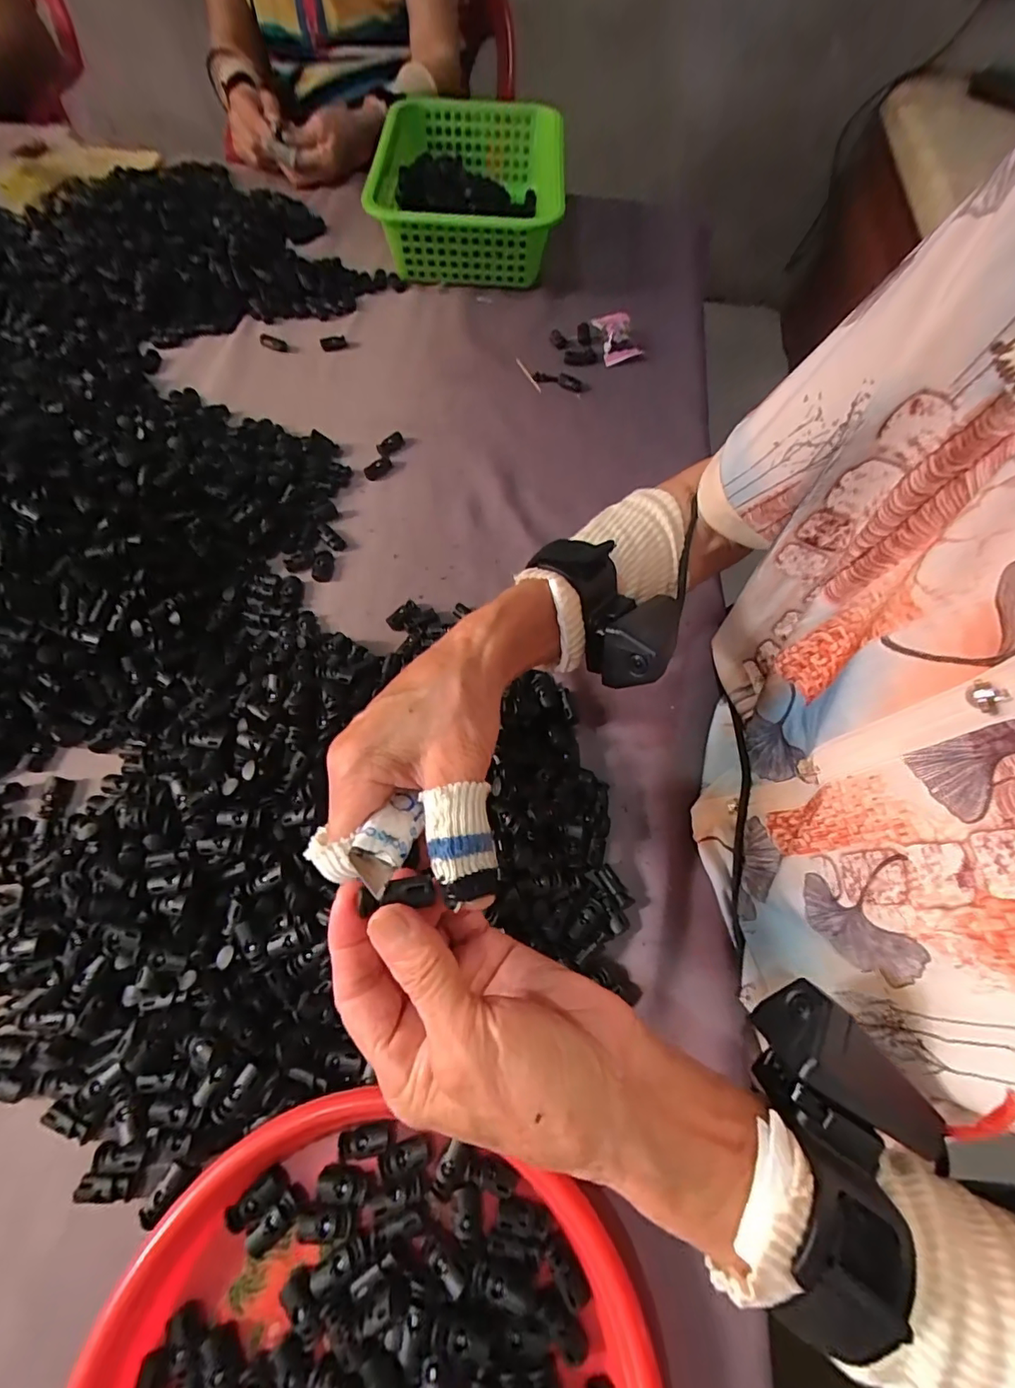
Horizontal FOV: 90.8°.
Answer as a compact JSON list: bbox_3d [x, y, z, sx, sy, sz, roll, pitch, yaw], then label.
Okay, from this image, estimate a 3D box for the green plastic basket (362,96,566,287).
[{"bbox_3d":[-0.052,-0.629,0.626,0.224,0.087,0.339,6,65,0],"label":"green plastic basket"}]

